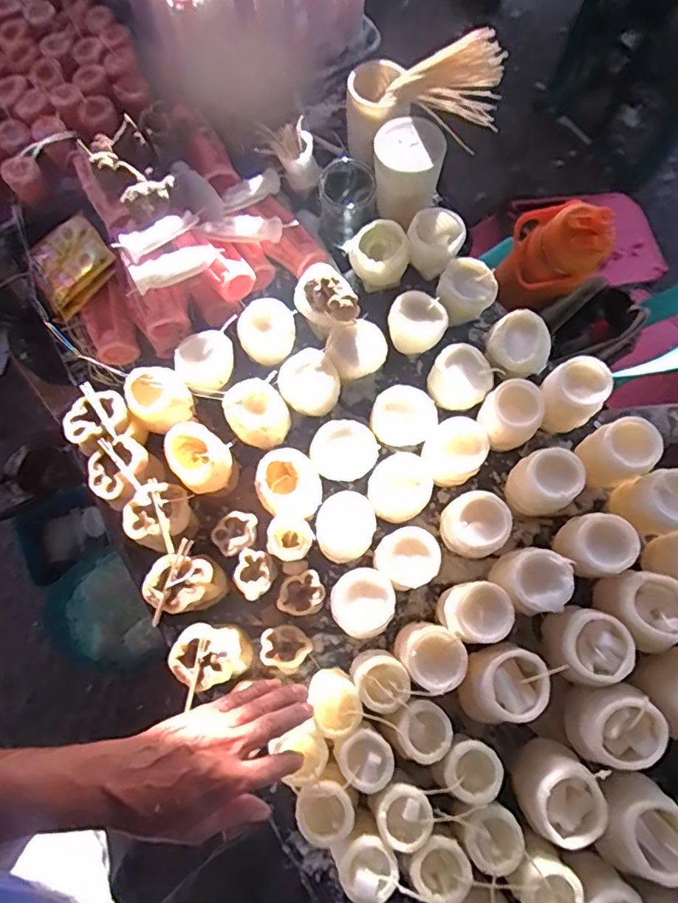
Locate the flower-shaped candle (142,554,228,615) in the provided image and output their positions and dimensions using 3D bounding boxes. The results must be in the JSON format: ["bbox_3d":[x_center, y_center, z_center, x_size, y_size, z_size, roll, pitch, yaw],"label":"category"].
[{"bbox_3d":[-0.167,0.151,0.608,0.074,0.080,0.063,5,74,3],"label":"flower-shaped candle"}]

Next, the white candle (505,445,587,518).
[{"bbox_3d":[0.225,0.041,0.615,0.066,0.109,0.070,-32,75,-7],"label":"white candle"}]

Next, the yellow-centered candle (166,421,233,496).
[{"bbox_3d":[-0.156,0.008,0.625,0.059,0.065,0.077,-32,75,-7],"label":"yellow-centered candle"}]

